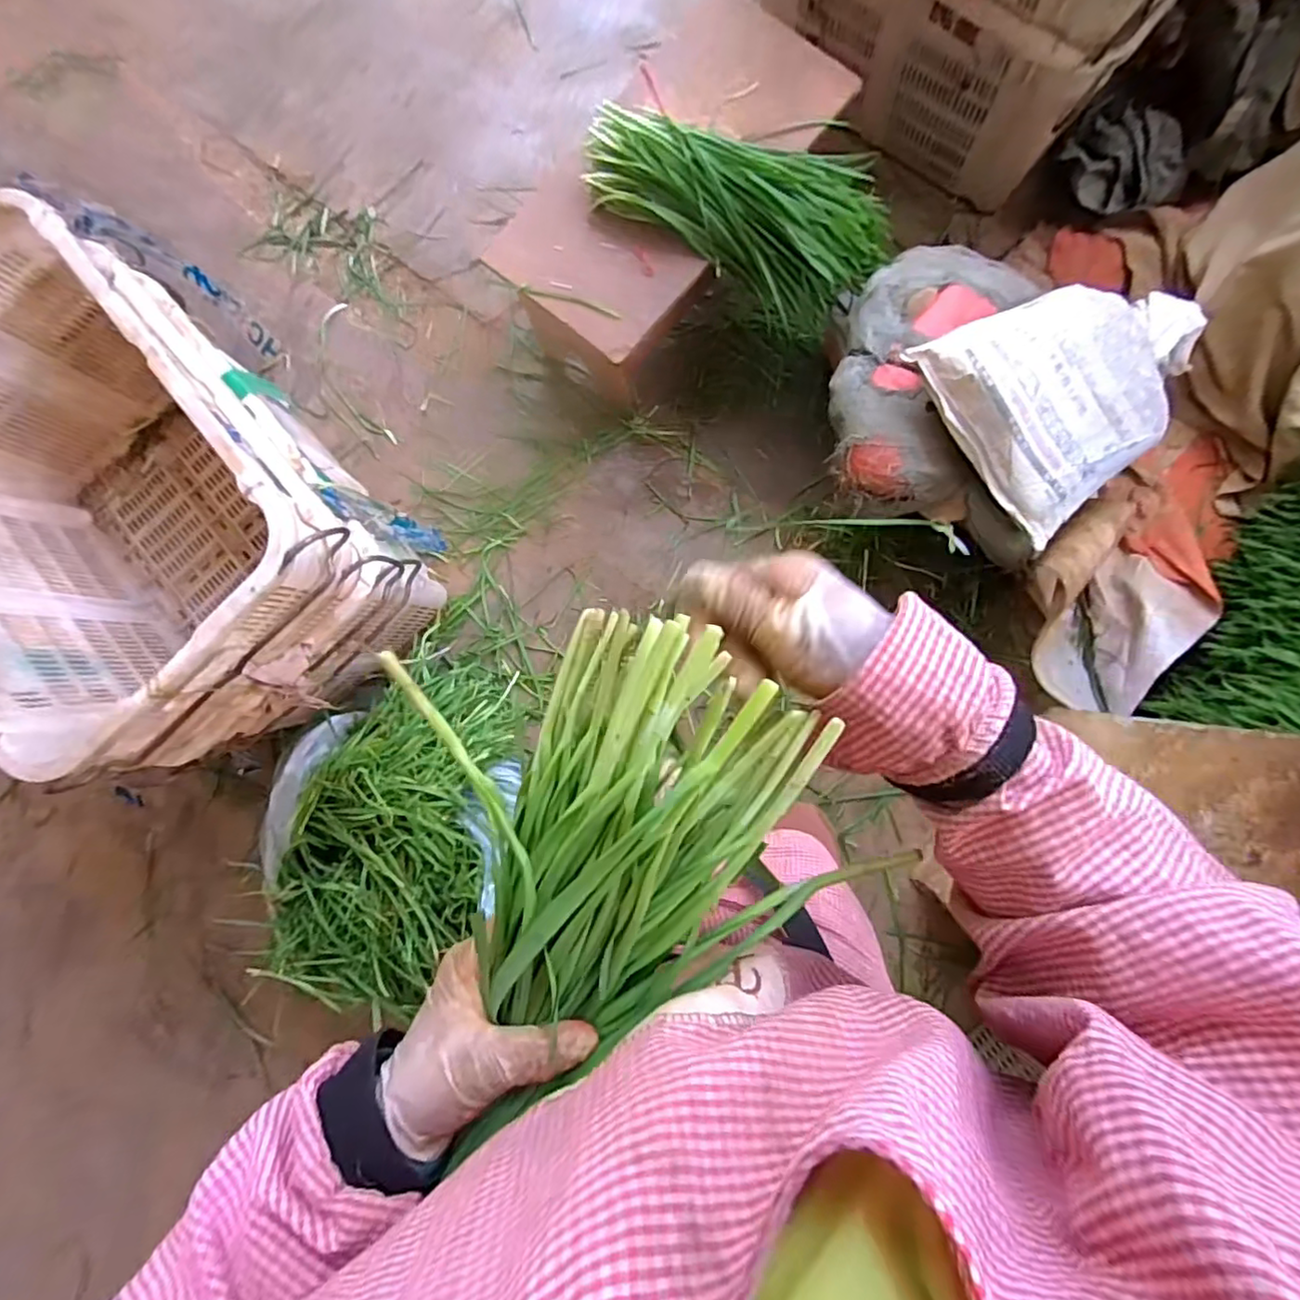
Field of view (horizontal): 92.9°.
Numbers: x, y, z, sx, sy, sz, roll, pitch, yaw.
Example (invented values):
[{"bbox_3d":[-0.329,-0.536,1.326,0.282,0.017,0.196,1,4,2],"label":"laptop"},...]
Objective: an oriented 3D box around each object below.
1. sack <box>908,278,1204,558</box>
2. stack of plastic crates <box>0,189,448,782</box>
[{"bbox_3d":[0.637,-0.402,0.897,0.407,0.106,0.327,-35,85,3],"label":"sack"},{"bbox_3d":[-0.766,-0.201,0.983,0.704,0.449,0.504,44,92,5],"label":"stack of plastic crates"}]

